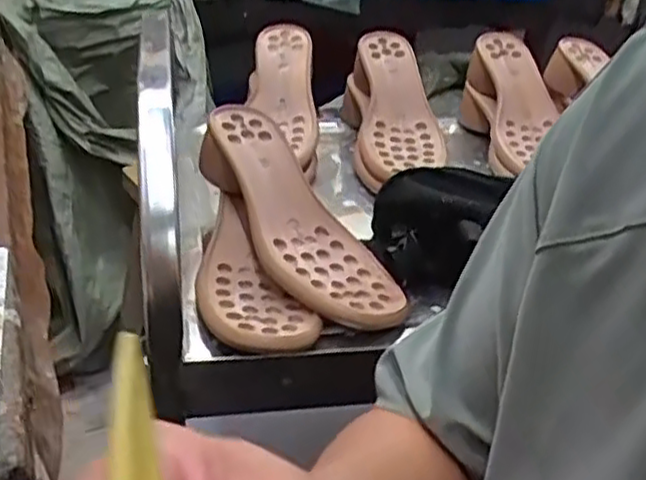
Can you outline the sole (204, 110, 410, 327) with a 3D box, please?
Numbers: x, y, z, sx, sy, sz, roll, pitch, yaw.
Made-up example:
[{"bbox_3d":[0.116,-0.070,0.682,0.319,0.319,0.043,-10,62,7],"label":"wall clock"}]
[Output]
[{"bbox_3d":[-0.025,-0.025,0.604,0.090,0.033,0.245,-15,58,-32],"label":"sole"}]

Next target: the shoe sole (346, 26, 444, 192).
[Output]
[{"bbox_3d":[0.083,-0.143,0.836,0.100,0.046,0.250,3,52,-4],"label":"shoe sole"}]

